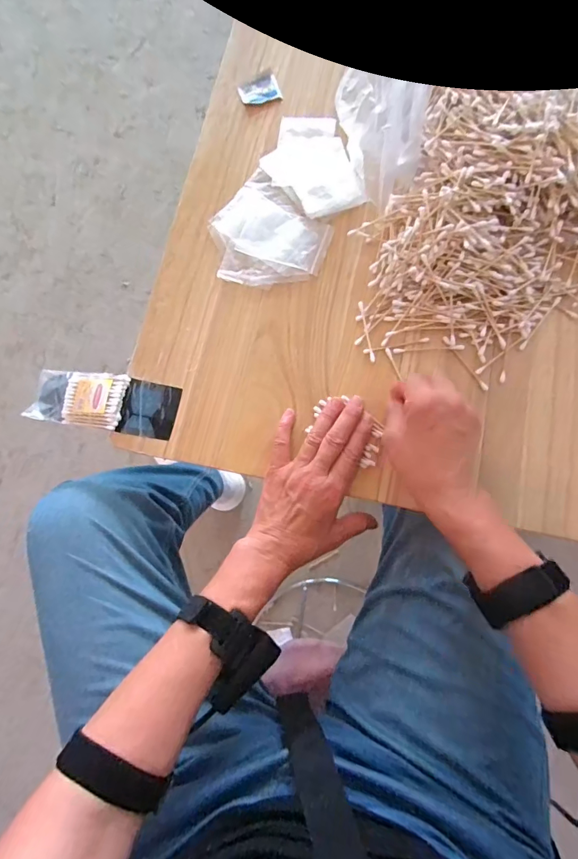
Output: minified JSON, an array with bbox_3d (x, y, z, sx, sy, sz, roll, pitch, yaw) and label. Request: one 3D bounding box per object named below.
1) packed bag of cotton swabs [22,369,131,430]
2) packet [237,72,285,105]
[{"bbox_3d":[-0.239,-0.036,0.460,0.120,0.012,0.061,6,78,19],"label":"packed bag of cotton swabs"},{"bbox_3d":[-0.038,-0.440,0.532,0.050,0.005,0.041,-22,78,-1],"label":"packet"}]

